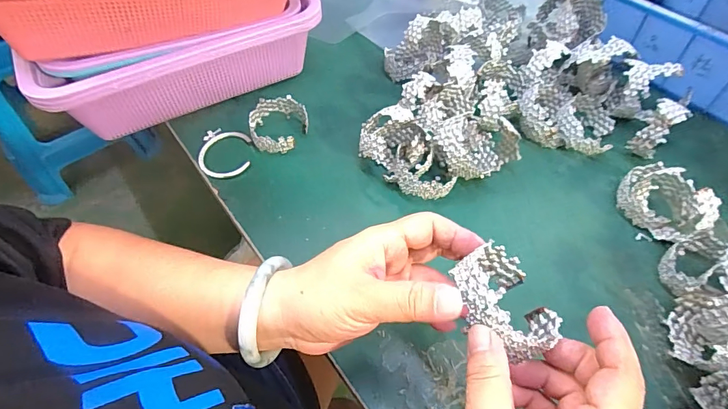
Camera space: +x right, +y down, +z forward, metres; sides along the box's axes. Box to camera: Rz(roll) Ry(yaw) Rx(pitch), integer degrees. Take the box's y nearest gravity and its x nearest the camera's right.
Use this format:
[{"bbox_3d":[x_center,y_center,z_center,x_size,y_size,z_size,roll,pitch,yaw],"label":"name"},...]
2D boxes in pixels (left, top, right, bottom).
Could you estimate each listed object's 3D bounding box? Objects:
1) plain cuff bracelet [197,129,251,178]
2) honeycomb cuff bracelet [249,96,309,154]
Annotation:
[{"bbox_3d":[-0.149,-0.055,0.436,0.053,0.006,0.068,-8,53,-4],"label":"plain cuff bracelet"},{"bbox_3d":[-0.091,-0.086,0.442,0.058,0.033,0.060,-2,53,1],"label":"honeycomb cuff bracelet"}]

